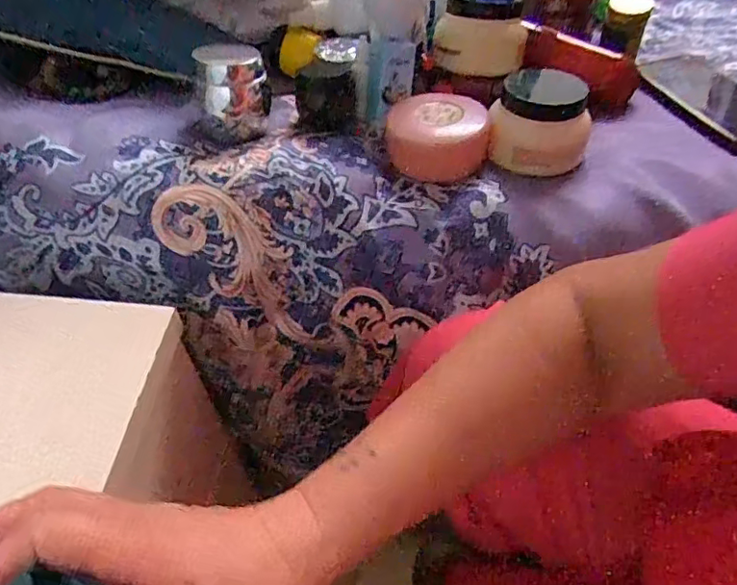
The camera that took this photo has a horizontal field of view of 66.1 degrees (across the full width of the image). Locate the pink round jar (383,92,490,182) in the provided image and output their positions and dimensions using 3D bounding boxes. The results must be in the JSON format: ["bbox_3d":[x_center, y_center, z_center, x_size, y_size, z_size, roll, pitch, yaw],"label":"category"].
[{"bbox_3d":[0.057,-0.135,0.481,0.083,0.035,0.080,2,52,2],"label":"pink round jar"}]

